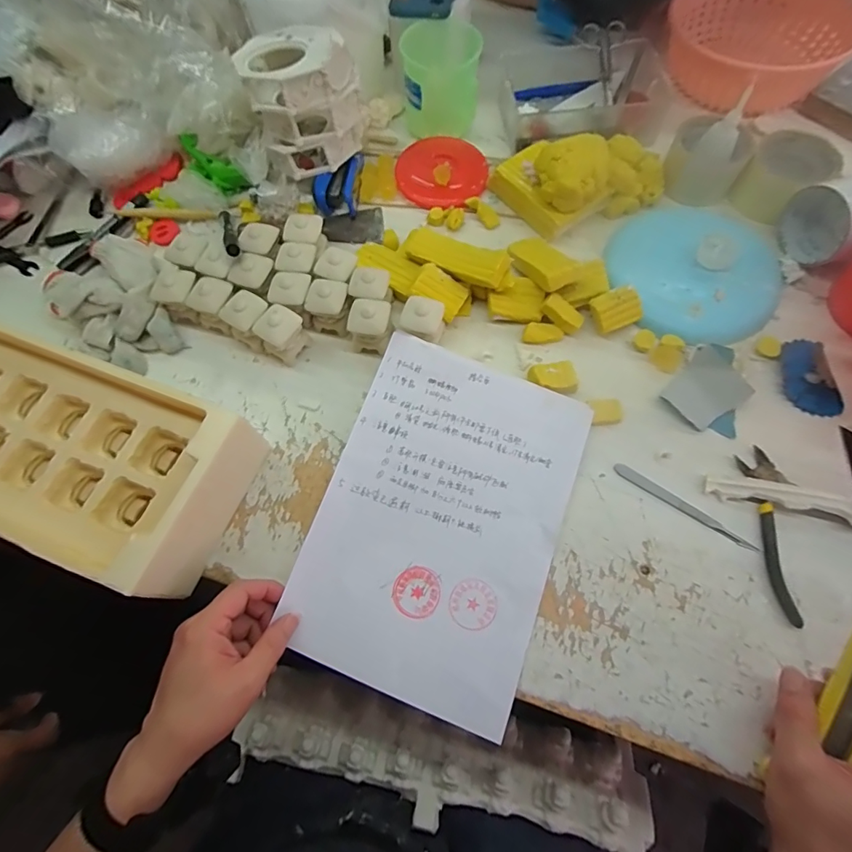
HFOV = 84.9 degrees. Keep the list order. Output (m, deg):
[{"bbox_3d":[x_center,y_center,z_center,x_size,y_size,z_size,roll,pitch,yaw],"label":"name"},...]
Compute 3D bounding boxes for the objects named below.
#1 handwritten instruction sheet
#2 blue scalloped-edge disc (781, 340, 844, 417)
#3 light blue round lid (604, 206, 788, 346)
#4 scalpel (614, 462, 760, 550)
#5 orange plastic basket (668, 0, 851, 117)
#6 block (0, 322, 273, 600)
[{"bbox_3d":[0.015,0.079,0.415,0.203,0.040,0.295,19,70,10],"label":"handwritten instruction sheet"},{"bbox_3d":[0.385,-0.051,0.468,0.044,0.013,0.082,3,68,4],"label":"blue scalloped-edge disc"},{"bbox_3d":[0.302,-0.179,0.518,0.175,0.015,0.180,-1,68,2],"label":"light blue round lid"},{"bbox_3d":[0.235,0.073,0.425,0.130,0.004,0.012,33,73,15],"label":"scalpel"},{"bbox_3d":[0.438,-0.514,0.634,0.230,0.090,0.215,-42,71,-14],"label":"orange plastic basket"},{"bbox_3d":[-0.406,-0.006,0.438,0.493,0.085,0.168,18,70,10],"label":"block"}]

